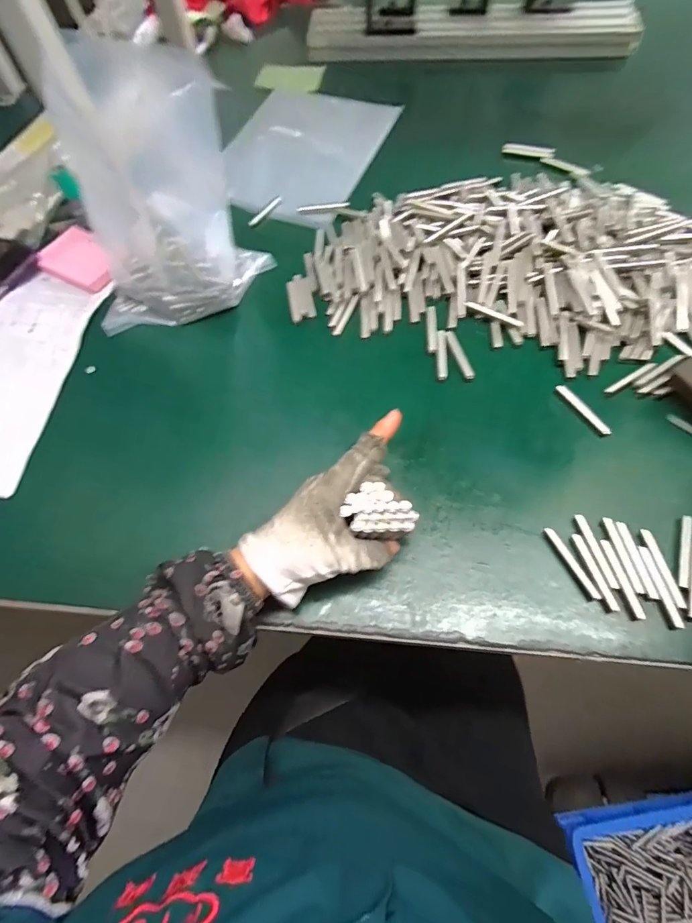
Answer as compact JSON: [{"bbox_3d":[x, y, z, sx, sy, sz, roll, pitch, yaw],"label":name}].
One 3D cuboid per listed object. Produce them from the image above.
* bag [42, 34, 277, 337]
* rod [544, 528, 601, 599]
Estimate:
[{"bbox_3d":[-0.171,-0.233,0.407,0.167,0.177,0.106,-8,62,-3],"label":"bag"},{"bbox_3d":[0.168,0.075,0.332,0.005,0.004,0.058,-22,64,-10],"label":"rod"}]

